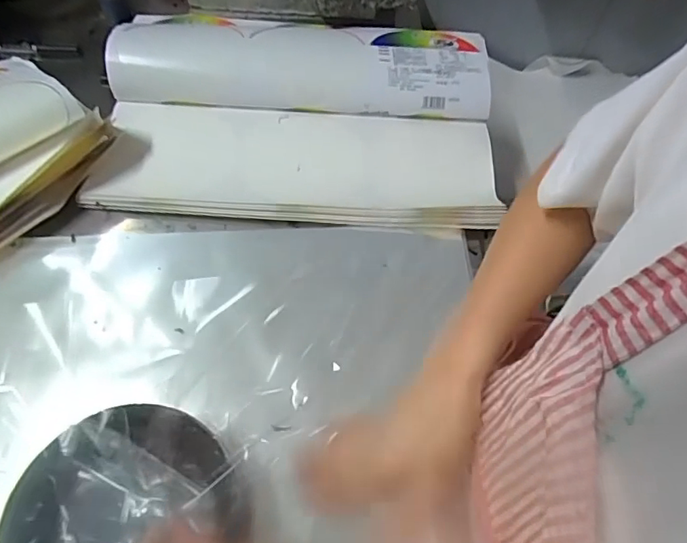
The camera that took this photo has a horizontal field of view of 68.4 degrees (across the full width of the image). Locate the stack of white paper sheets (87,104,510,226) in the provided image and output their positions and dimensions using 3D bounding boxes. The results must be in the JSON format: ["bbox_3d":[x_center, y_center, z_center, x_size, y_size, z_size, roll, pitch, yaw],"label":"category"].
[{"bbox_3d":[-0.064,-0.134,0.631,0.461,0.046,0.179,3,61,-2],"label":"stack of white paper sheets"}]

